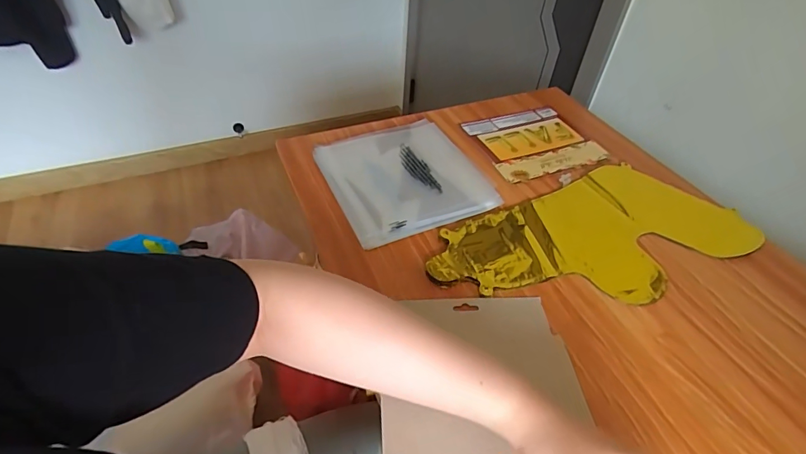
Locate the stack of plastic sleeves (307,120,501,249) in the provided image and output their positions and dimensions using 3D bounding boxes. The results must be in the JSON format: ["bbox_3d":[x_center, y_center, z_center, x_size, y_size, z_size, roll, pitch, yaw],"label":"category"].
[{"bbox_3d":[0.002,-0.077,0.619,0.210,0.015,0.212,-17,49,-19],"label":"stack of plastic sleeves"}]

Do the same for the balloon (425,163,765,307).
[{"bbox_3d":[0.242,0.015,0.548,0.423,0.008,0.192,-19,49,-21],"label":"balloon"}]

